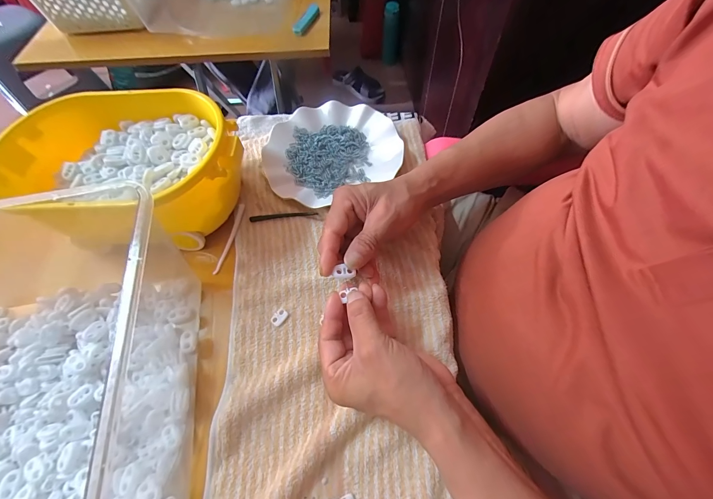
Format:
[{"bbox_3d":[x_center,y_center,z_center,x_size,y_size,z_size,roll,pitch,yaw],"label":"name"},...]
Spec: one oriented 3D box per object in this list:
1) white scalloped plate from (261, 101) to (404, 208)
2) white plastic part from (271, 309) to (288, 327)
[{"bbox_3d":[-0.038,-0.139,0.427,0.181,0.021,0.163,-28,64,-12],"label":"white scalloped plate"},{"bbox_3d":[-0.082,0.072,0.327,0.013,0.004,0.018,33,68,18],"label":"white plastic part"}]

